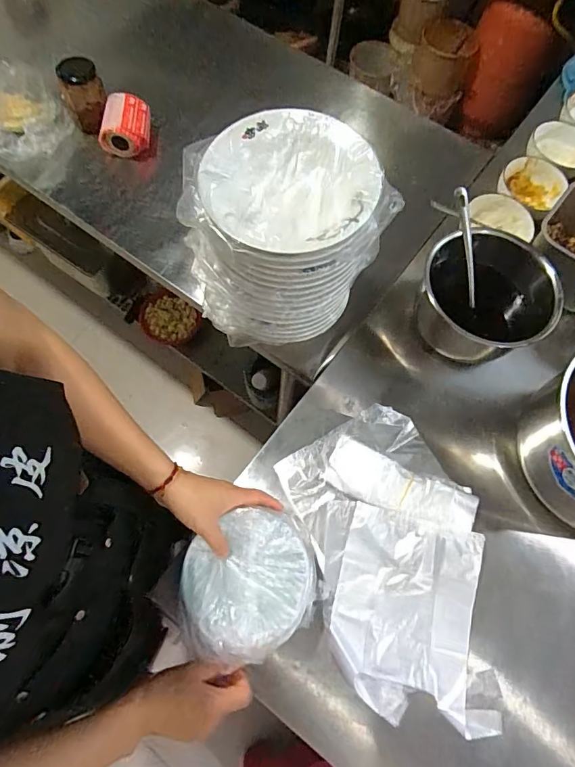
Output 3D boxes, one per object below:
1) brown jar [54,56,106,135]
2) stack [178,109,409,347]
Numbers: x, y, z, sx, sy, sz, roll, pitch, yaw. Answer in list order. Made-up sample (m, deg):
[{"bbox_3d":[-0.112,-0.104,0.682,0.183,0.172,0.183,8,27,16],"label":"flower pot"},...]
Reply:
[{"bbox_3d":[-0.357,-0.507,0.793,0.068,0.098,0.064,1,69,-2],"label":"brown jar"},{"bbox_3d":[-0.009,-0.185,0.565,0.222,0.199,0.199,-21,71,-10],"label":"stack"}]

